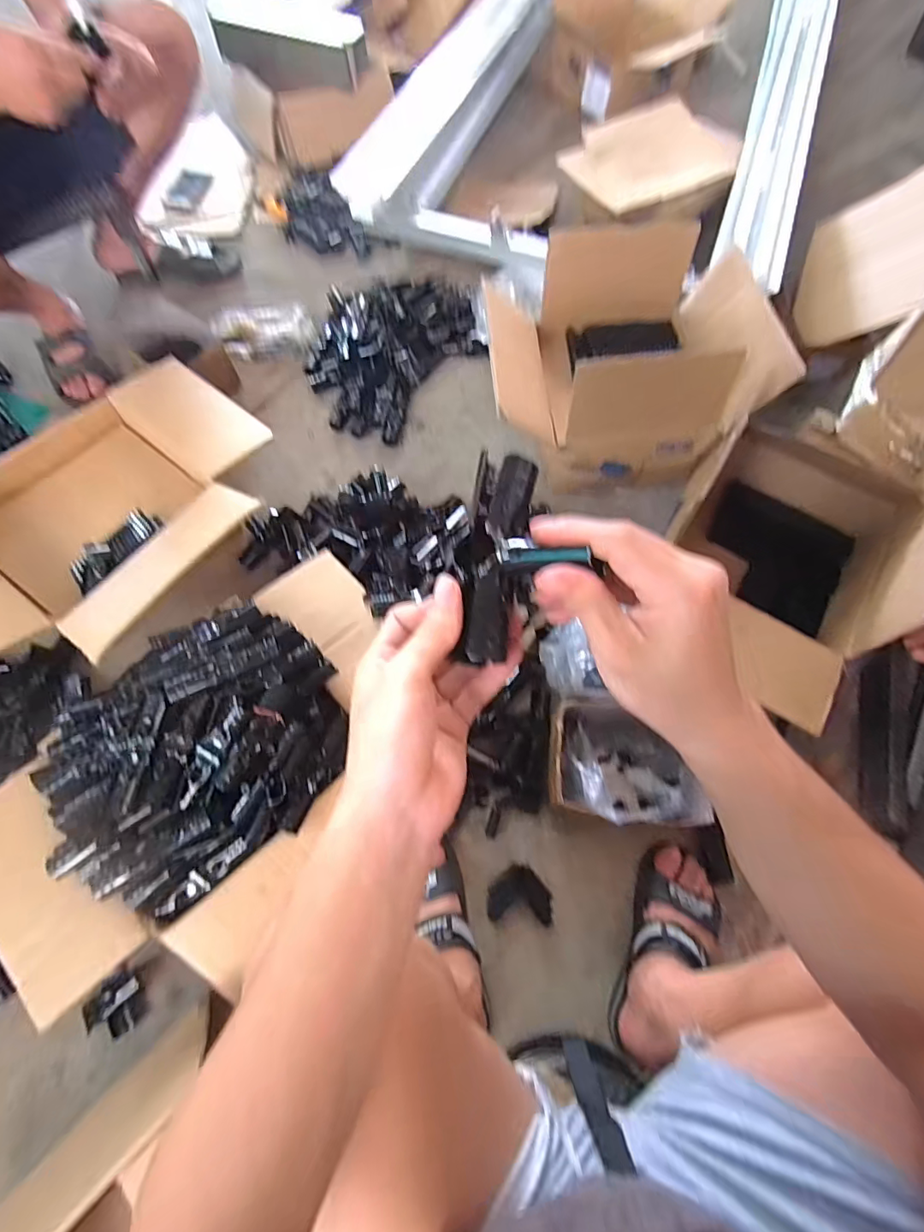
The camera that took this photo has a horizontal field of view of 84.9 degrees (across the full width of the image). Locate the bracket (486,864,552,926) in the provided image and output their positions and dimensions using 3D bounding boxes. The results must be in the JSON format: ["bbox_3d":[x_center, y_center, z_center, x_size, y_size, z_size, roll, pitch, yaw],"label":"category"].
[{"bbox_3d":[0.078,0.376,0.685,0.083,0.024,0.067,4,67,1],"label":"bracket"}]

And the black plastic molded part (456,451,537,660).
[{"bbox_3d":[0.017,-0.036,0.290,0.034,0.018,0.122,10,80,3],"label":"black plastic molded part"}]

